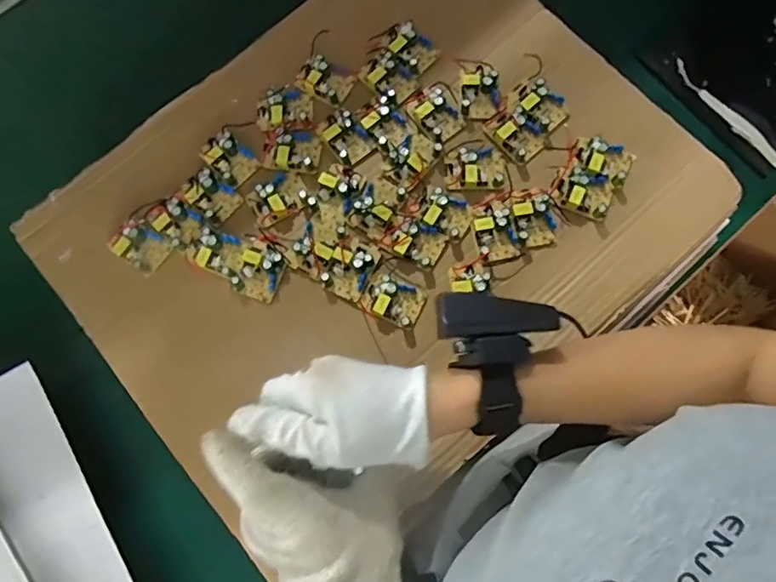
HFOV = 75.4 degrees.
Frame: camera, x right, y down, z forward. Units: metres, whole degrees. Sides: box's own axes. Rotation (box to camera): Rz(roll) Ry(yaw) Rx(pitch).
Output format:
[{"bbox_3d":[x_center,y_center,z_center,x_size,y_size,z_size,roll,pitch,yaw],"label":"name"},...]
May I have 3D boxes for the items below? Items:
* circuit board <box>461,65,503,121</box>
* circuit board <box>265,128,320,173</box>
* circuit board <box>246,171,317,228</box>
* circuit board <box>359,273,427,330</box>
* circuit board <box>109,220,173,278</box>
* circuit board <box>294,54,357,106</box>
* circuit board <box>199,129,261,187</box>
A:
[{"bbox_3d":[0.084,-0.183,0.454,0.036,0.014,0.046,-4,77,0],"label":"circuit board"},{"bbox_3d":[-0.087,-0.128,0.449,0.049,0.016,0.041,-3,77,0],"label":"circuit board"},{"bbox_3d":[-0.094,-0.081,0.439,0.050,0.017,0.043,-31,79,-6],"label":"circuit board"},{"bbox_3d":[0.005,0.008,0.418,0.047,0.015,0.036,26,79,7],"label":"circuit board"},{"bbox_3d":[-0.213,-0.040,0.432,0.045,0.015,0.035,38,81,9],"label":"circuit board"},{"bbox_3d":[-0.059,-0.196,0.463,0.050,0.015,0.034,23,79,6],"label":"circuit board"},{"bbox_3d":[-0.143,-0.121,0.449,0.051,0.018,0.035,42,81,9],"label":"circuit board"}]

